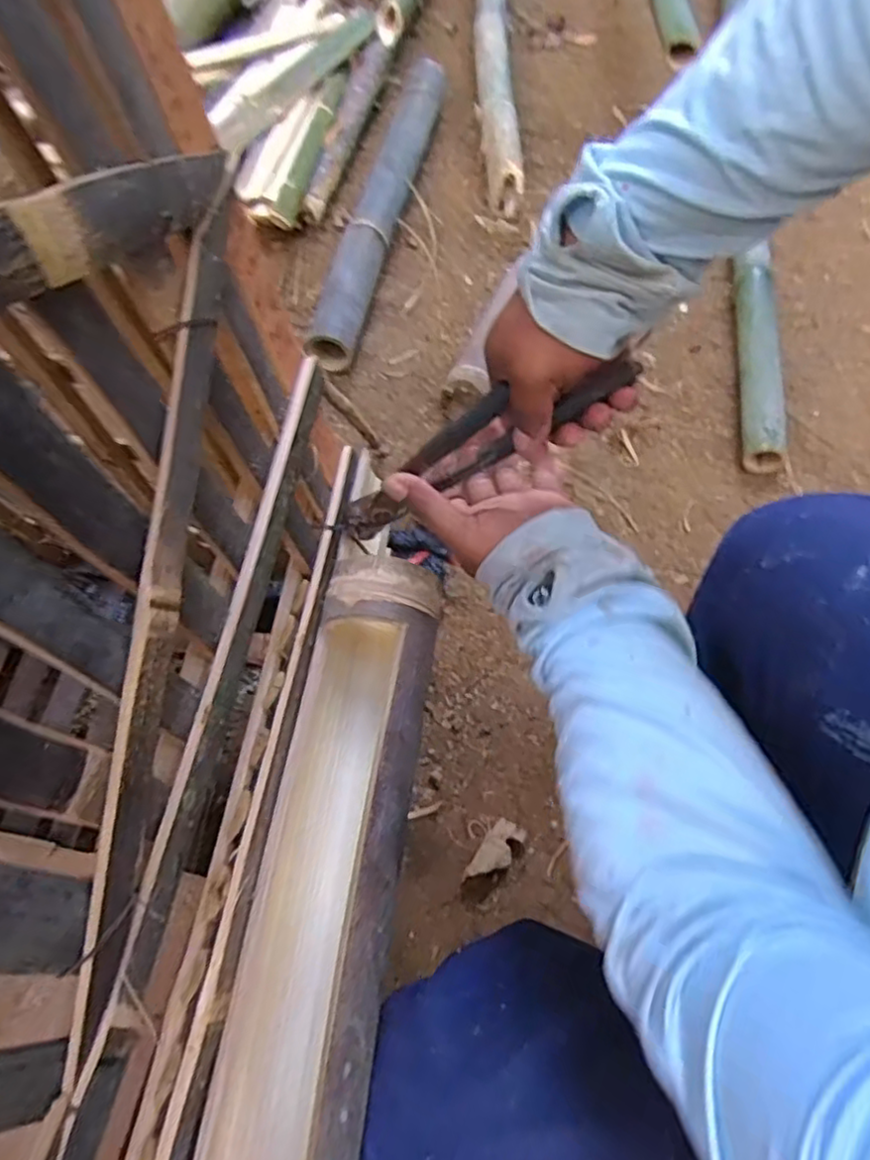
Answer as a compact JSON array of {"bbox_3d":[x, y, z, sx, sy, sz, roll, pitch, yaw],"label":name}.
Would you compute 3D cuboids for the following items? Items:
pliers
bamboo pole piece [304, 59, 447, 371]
[{"bbox_3d":[0.021,-0.085,0.436,0.218,0.060,0.014,-32,54,29],"label":"pliers"},{"bbox_3d":[-0.100,-0.792,1.351,0.096,0.070,0.967,7,60,9],"label":"bamboo pole piece"}]

